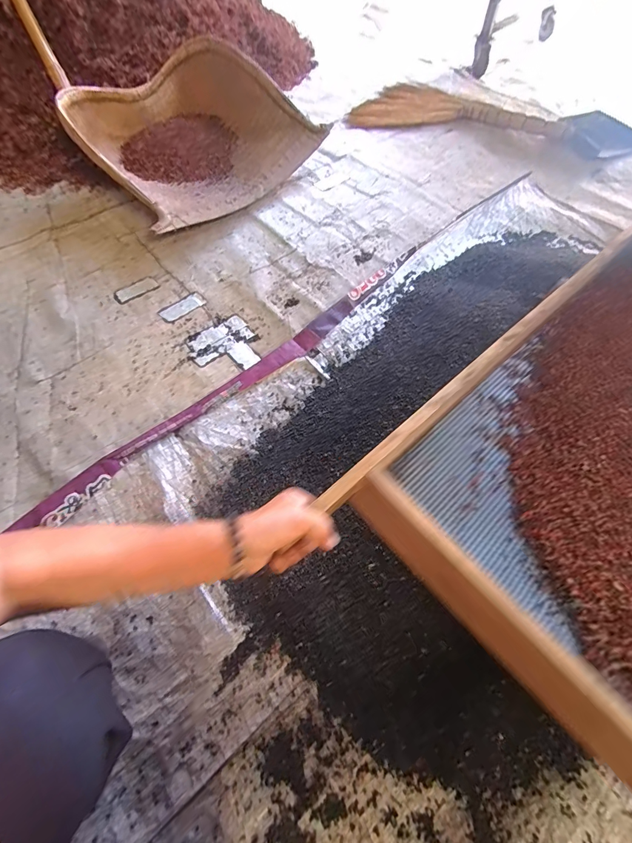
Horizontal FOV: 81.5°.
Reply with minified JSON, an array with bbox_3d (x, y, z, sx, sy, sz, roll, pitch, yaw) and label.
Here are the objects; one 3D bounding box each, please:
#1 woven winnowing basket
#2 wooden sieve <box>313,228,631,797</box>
[{"bbox_3d":[-0.374,-0.869,1.122,0.537,0.206,0.674,33,67,17],"label":"woven winnowing basket"},{"bbox_3d":[0.492,0.013,0.505,0.870,0.129,0.479,-39,68,-18],"label":"wooden sieve"}]

